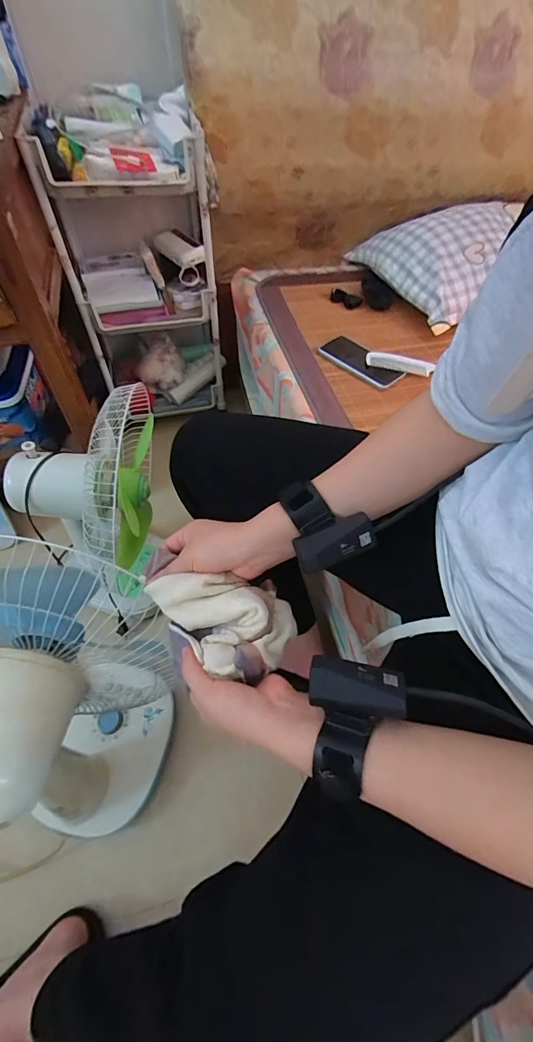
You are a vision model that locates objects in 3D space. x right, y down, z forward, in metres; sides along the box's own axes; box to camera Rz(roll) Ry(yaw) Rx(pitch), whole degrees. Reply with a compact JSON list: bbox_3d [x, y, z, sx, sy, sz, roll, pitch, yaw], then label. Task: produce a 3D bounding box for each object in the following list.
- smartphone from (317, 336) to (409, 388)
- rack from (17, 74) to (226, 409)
[{"bbox_3d":[0.184,-0.312,0.775,0.090,0.015,0.169,-37,63,-24],"label":"smartphone"},{"bbox_3d":[-0.278,-0.527,0.903,0.297,0.574,0.207,-21,58,-16],"label":"rack"}]

